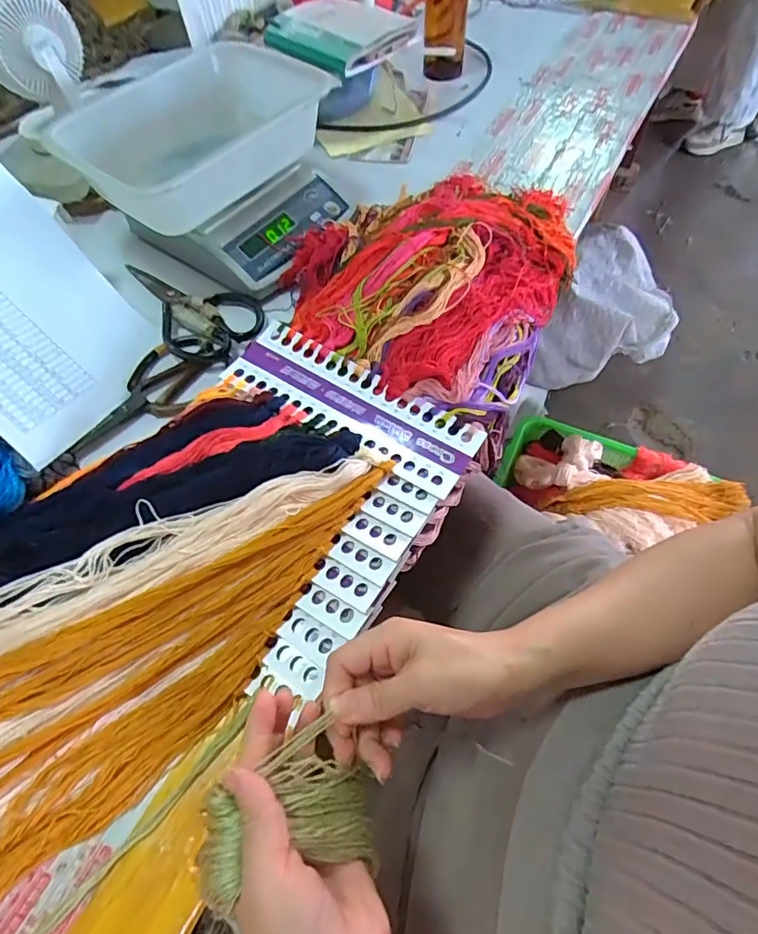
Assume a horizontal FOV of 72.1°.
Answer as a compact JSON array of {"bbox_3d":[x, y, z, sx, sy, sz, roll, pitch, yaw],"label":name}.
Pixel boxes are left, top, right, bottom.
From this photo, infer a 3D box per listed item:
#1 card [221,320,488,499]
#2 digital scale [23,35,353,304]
[{"bbox_3d":[-0.027,-0.060,0.481,0.241,0.008,0.083,30,62,14],"label":"card"},{"bbox_3d":[-0.189,-0.337,0.608,0.256,0.144,0.254,33,66,17],"label":"digital scale"}]

